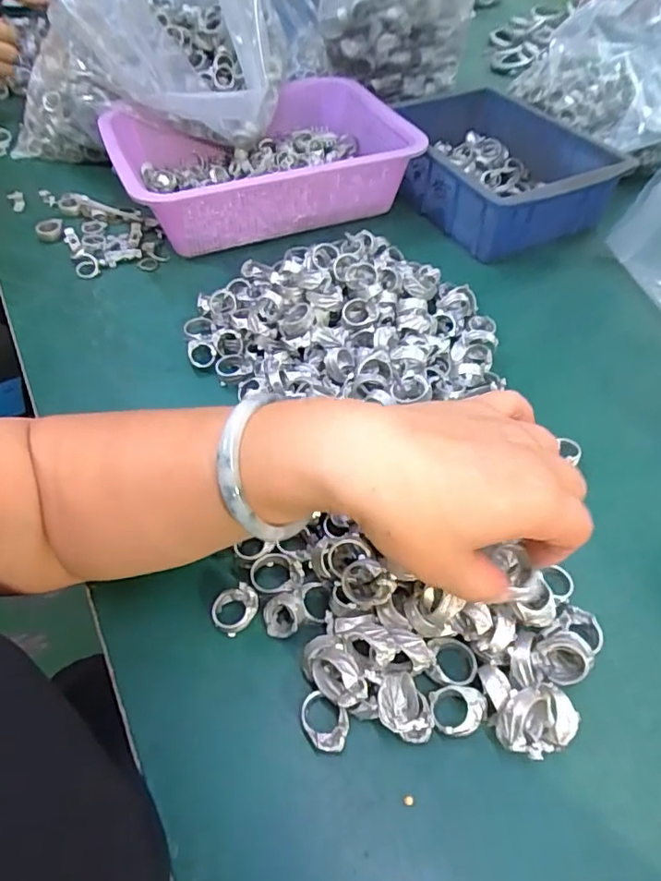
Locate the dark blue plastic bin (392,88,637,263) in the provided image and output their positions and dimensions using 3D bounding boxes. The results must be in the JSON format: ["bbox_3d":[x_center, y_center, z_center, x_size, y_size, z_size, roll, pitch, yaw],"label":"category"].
[{"bbox_3d":[0.176,-0.305,0.598,0.182,0.070,0.242,-22,55,-17],"label":"dark blue plastic bin"}]

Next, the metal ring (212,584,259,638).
[{"bbox_3d":[-0.055,0.097,0.309,0.028,0.016,0.021,-34,59,-24],"label":"metal ring"}]

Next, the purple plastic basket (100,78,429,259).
[{"bbox_3d":[-0.078,-0.306,0.581,0.293,0.074,0.217,-21,54,-16],"label":"purple plastic basket"}]

